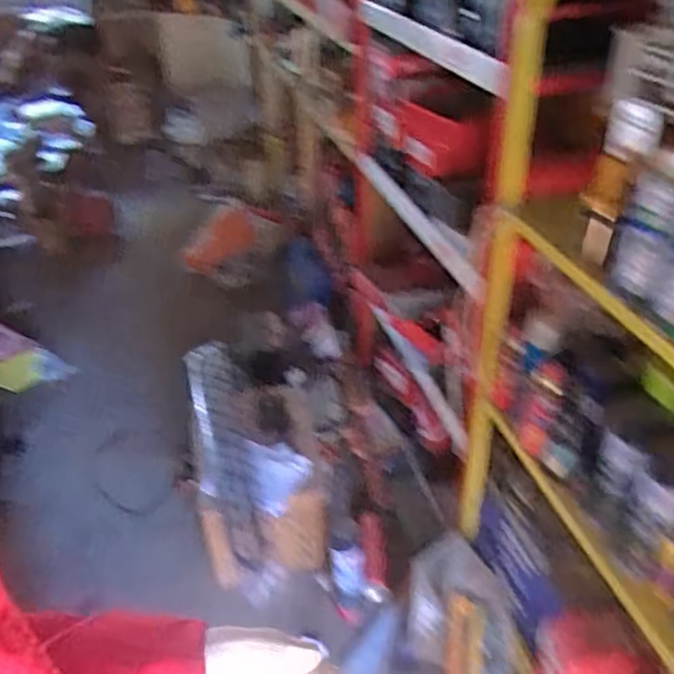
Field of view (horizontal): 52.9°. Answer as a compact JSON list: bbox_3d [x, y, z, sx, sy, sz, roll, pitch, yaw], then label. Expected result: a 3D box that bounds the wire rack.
[{"bbox_3d":[-0.289,0.233,1.706,0.138,0.077,0.760,-10,36,-10],"label":"wire rack"}]

